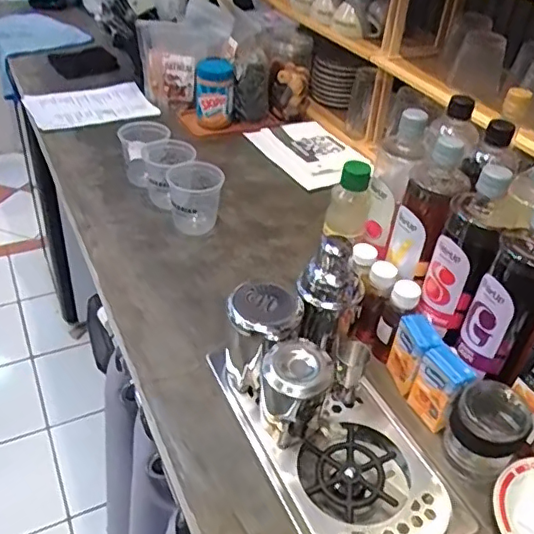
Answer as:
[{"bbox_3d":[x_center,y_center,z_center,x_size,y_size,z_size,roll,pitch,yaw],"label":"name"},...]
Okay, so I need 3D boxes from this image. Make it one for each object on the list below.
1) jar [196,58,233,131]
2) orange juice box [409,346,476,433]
[{"bbox_3d":[-0.105,-0.335,1.121,0.068,0.138,0.072,1,39,-5],"label":"jar"},{"bbox_3d":[0.191,0.134,0.628,0.031,0.086,0.053,-20,45,-28],"label":"orange juice box"}]

